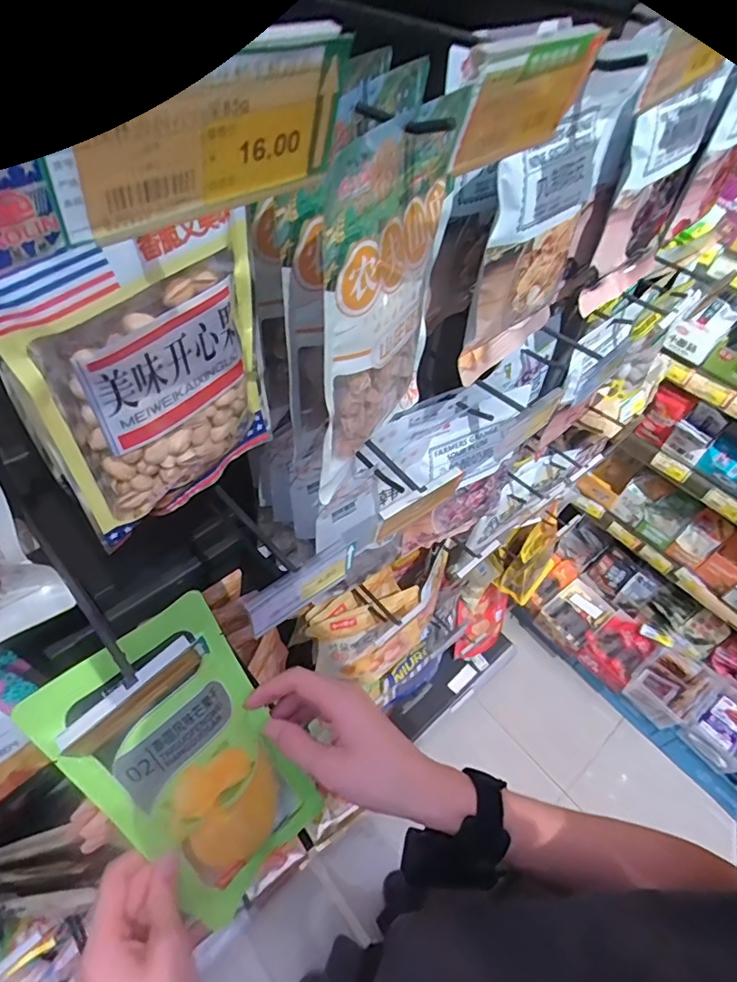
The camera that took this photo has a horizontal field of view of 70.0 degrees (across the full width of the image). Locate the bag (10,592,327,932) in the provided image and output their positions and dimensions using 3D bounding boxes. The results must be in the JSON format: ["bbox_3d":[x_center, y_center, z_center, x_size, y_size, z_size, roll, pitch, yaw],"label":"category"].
[{"bbox_3d":[-0.123,0.201,0.382,0.120,0.244,0.018,-33,26,-26],"label":"bag"}]

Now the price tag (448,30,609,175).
[{"bbox_3d":[0.065,-0.160,0.217,0.004,0.043,0.081,45,58,14],"label":"price tag"}]

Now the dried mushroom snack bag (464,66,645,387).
[{"bbox_3d":[0.143,-0.206,0.416,0.046,0.197,0.187,28,55,17],"label":"dried mushroom snack bag"}]

